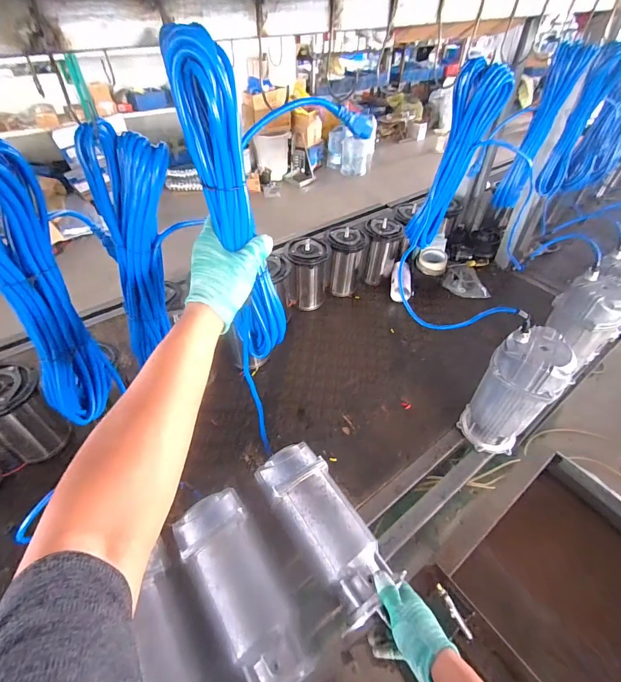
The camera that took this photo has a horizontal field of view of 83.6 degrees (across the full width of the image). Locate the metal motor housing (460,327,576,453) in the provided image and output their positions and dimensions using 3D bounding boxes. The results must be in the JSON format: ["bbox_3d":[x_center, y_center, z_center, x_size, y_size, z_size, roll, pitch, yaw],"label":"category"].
[{"bbox_3d":[0.429,0.119,0.748,0.128,0.303,0.109,27,51,23],"label":"metal motor housing"}]

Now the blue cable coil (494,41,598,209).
[{"bbox_3d":[0.564,-0.509,0.865,0.081,0.347,0.078,1,46,-1],"label":"blue cable coil"}]

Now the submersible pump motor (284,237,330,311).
[{"bbox_3d":[-0.011,-0.215,1.139,0.133,0.218,0.107,-3,46,-5],"label":"submersible pump motor"}]

